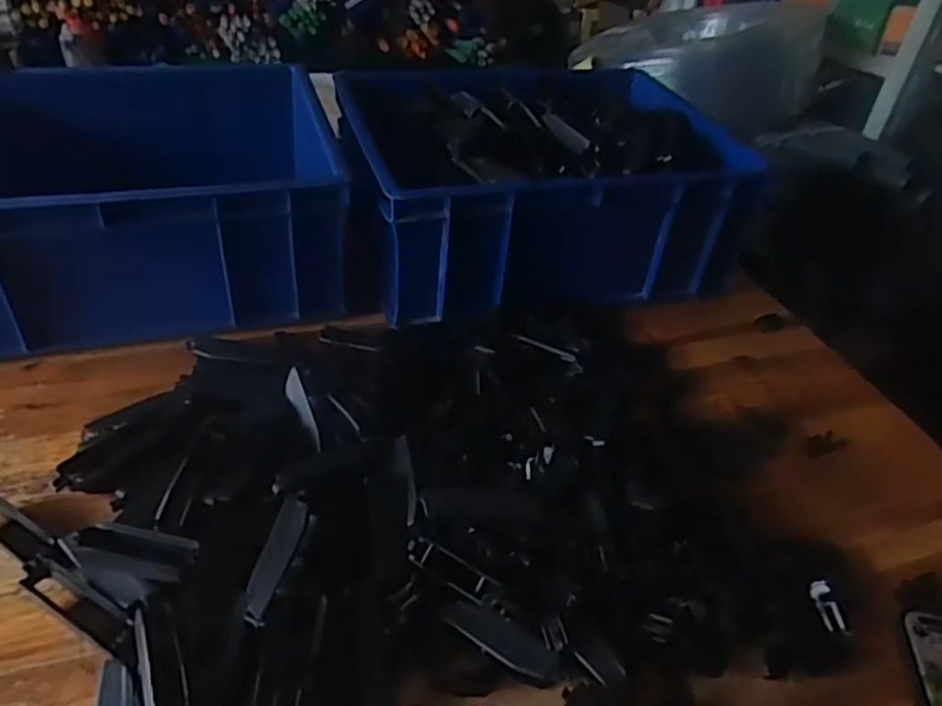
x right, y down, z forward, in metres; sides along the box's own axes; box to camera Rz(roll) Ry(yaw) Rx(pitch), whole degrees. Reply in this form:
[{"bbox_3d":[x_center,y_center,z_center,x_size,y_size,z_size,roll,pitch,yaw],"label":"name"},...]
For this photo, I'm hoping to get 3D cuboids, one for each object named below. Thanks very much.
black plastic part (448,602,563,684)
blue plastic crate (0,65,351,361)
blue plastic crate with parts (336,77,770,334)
[{"bbox_3d":[0.017,0.147,0.355,0.062,0.004,0.019,27,71,16],"label":"black plastic part"},{"bbox_3d":[-0.282,-0.125,0.560,0.333,0.119,0.228,-6,40,-15],"label":"blue plastic crate"},{"bbox_3d":[0.056,-0.181,0.664,0.333,0.111,0.284,-6,40,-15],"label":"blue plastic crate with parts"}]

